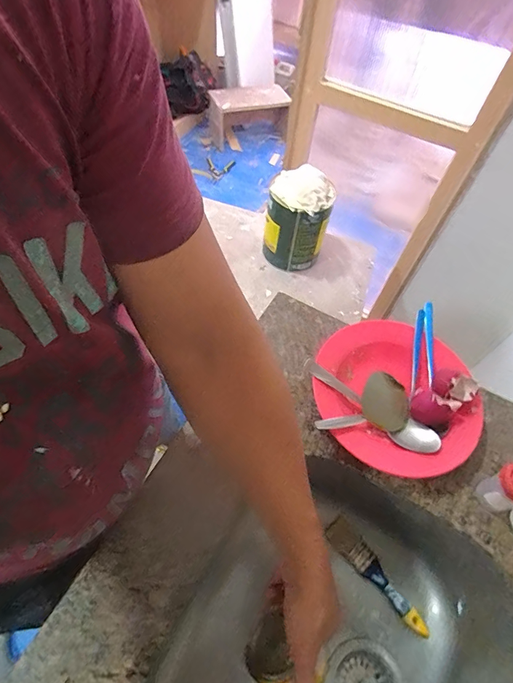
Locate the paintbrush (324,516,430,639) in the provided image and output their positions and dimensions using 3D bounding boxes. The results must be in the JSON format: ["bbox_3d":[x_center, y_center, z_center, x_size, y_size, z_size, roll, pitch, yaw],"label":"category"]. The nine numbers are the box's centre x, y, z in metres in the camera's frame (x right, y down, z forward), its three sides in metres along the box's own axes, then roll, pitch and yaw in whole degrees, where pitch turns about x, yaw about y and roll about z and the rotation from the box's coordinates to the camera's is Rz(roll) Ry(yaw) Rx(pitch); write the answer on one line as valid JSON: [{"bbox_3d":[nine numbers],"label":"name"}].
[{"bbox_3d":[0.188,0.362,0.602,0.042,0.020,0.186,-37,67,-25],"label":"paintbrush"}]

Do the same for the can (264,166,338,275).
[{"bbox_3d":[0.100,-0.310,0.988,0.150,0.229,0.150,2,57,-4],"label":"can"}]

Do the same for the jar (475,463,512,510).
[{"bbox_3d":[0.288,0.172,0.446,0.040,0.072,0.043,-12,59,-13],"label":"jar"}]

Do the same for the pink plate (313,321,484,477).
[{"bbox_3d":[0.187,0.072,0.515,0.193,0.051,0.208,2,57,-4],"label":"pink plate"}]

